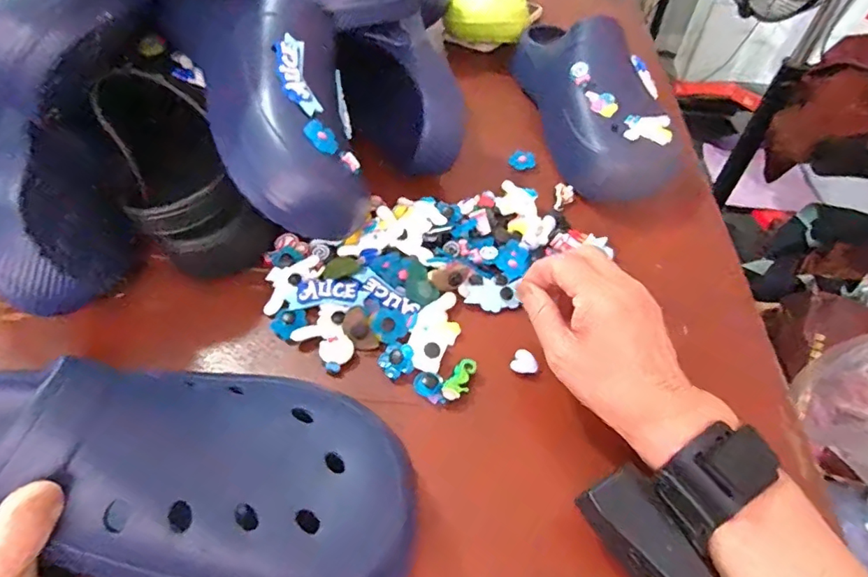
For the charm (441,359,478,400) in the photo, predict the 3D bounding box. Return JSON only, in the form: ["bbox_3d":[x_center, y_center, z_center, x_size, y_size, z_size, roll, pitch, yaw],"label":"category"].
[{"bbox_3d":[0.018,0.062,0.336,0.014,0.009,0.032,28,53,20],"label":"charm"}]

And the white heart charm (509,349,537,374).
[{"bbox_3d":[0.063,0.052,0.348,0.017,0.005,0.018,24,52,17],"label":"white heart charm"}]

